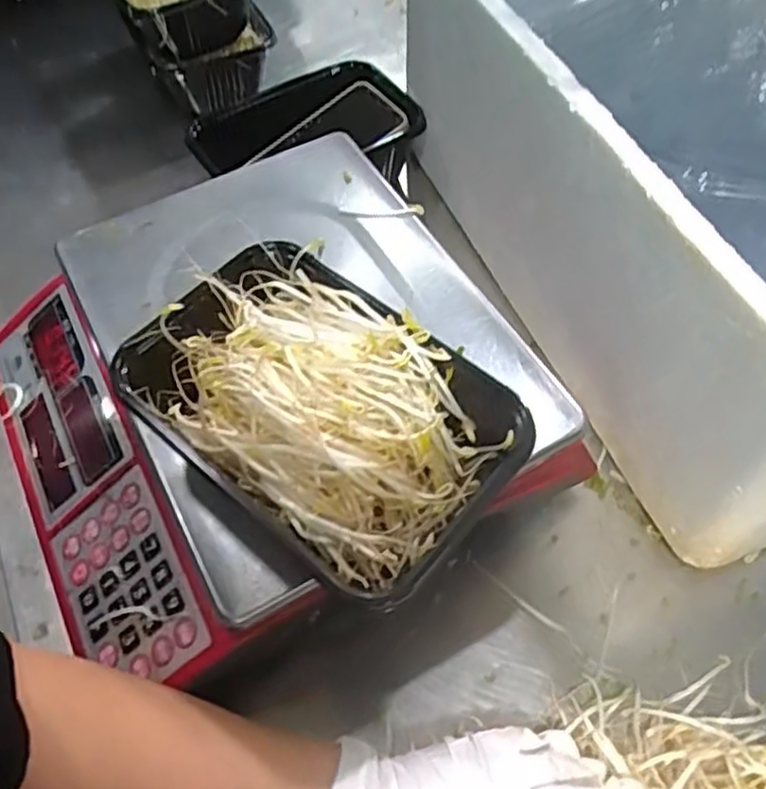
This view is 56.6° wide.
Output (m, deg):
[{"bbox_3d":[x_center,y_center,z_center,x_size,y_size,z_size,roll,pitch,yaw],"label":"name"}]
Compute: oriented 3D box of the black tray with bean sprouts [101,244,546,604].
[{"bbox_3d":[-0.030,0.010,0.343,0.179,0.054,0.117,35,65,20],"label":"black tray with bean sprouts"}]

